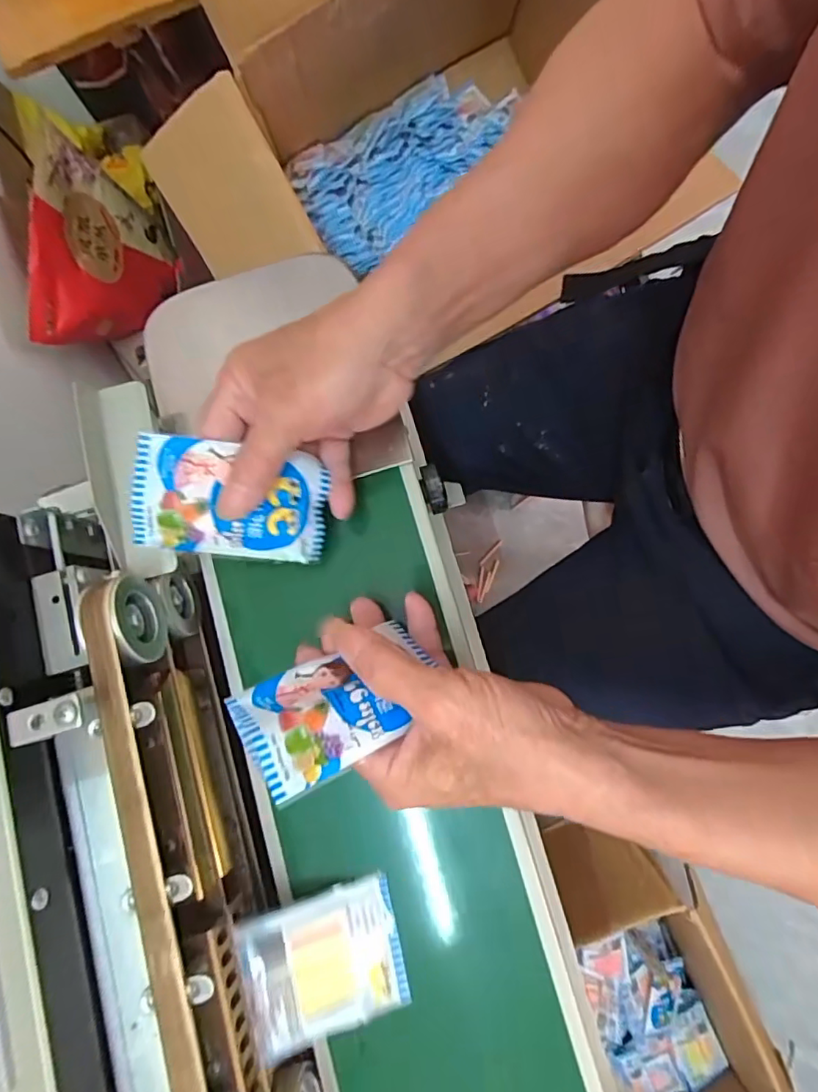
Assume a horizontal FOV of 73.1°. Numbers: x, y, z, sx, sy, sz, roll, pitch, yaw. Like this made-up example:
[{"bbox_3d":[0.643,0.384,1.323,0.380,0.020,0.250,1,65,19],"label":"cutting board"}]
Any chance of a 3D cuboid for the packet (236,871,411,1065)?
[{"bbox_3d":[-0.046,0.229,0.306,0.088,0.014,0.066,-4,73,-22],"label":"packet"}]

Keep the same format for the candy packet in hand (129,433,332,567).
[{"bbox_3d":[-0.098,-0.025,0.308,0.102,0.009,0.062,5,97,-17],"label":"candy packet in hand"}]

